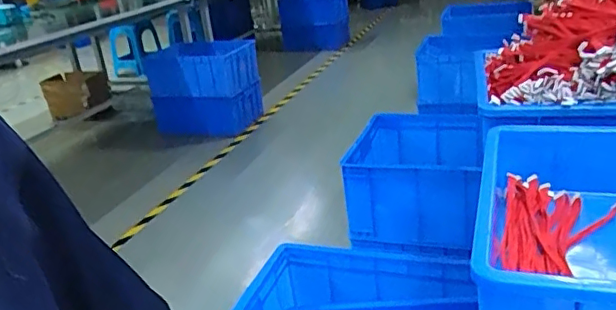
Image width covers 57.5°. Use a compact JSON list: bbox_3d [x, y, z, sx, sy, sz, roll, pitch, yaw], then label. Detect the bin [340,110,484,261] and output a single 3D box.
[{"bbox_3d":[0.316,0.065,1.642,0.350,0.230,0.471,0,24,17],"label":"bin"}]

